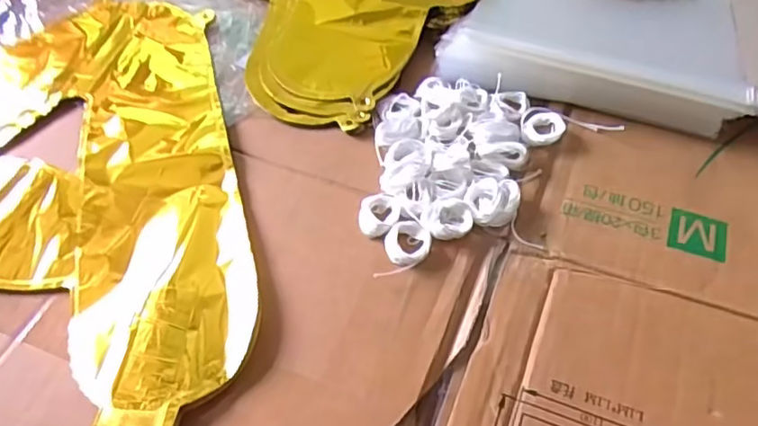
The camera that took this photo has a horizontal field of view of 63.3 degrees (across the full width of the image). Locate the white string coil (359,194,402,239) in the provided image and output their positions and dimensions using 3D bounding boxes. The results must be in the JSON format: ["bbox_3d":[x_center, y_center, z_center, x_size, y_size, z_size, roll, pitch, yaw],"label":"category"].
[{"bbox_3d":[0.001,0.001,0.395,0.025,0.011,0.032,4,53,6],"label":"white string coil"}]

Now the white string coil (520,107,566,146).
[{"bbox_3d":[0.113,-0.059,0.430,0.030,0.009,0.037,20,56,18],"label":"white string coil"}]

